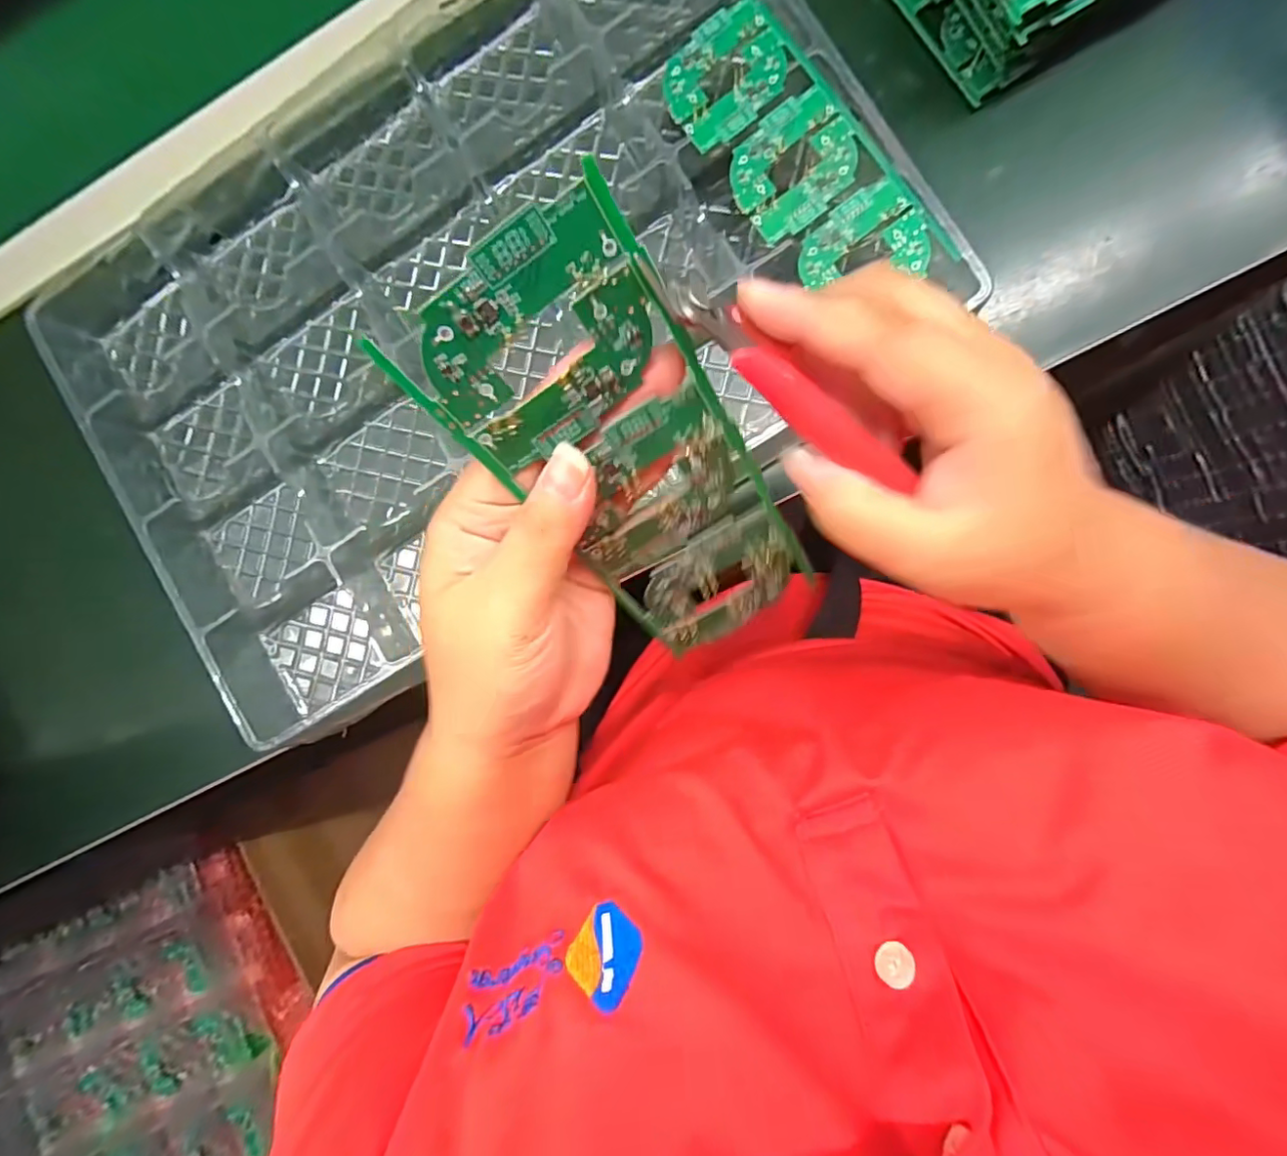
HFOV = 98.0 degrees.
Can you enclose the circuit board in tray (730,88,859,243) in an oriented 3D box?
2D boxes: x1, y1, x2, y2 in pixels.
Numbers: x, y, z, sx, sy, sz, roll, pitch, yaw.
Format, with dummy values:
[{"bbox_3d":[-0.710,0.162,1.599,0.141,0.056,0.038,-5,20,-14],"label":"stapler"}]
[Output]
[{"bbox_3d":[0.073,-0.201,0.273,0.062,0.005,0.052,-40,85,5],"label":"circuit board in tray"}]

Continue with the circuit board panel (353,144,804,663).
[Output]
[{"bbox_3d":[0.001,-0.029,0.186,0.069,0.160,0.010,-34,43,6],"label":"circuit board panel"}]

